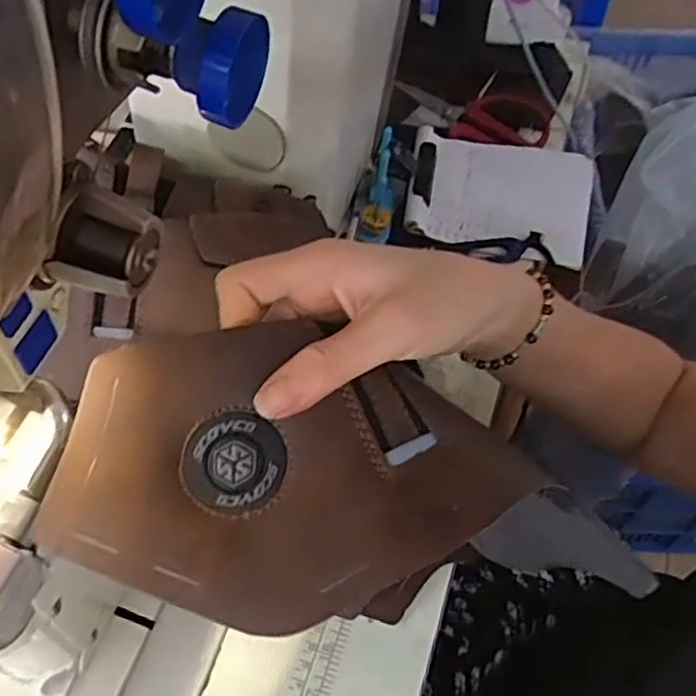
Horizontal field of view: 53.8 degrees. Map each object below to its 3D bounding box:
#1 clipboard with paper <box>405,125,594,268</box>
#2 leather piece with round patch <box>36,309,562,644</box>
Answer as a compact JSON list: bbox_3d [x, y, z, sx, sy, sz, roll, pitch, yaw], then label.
[{"bbox_3d":[0.123,-0.127,0.556,0.141,0.020,0.099,11,74,6],"label":"clipboard with paper"},{"bbox_3d":[-0.020,0.047,0.258,0.158,0.018,0.099,11,71,-8],"label":"leather piece with round patch"}]

